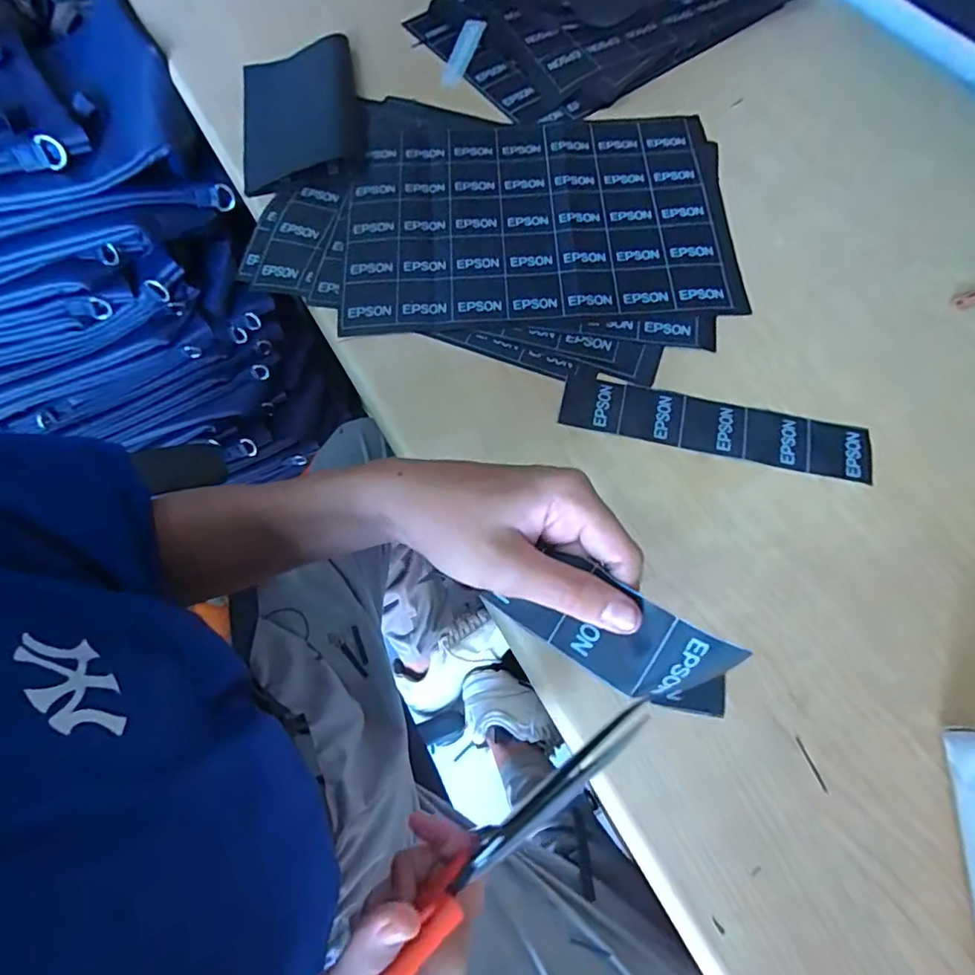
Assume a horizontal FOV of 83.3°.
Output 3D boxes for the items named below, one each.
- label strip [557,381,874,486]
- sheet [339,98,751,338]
[{"bbox_3d":[0.147,-0.040,0.358,0.194,0.004,0.038,12,70,6],"label":"label strip"},{"bbox_3d":[0.038,-0.225,0.434,0.291,0.004,0.230,-2,69,1],"label":"sheet"}]

